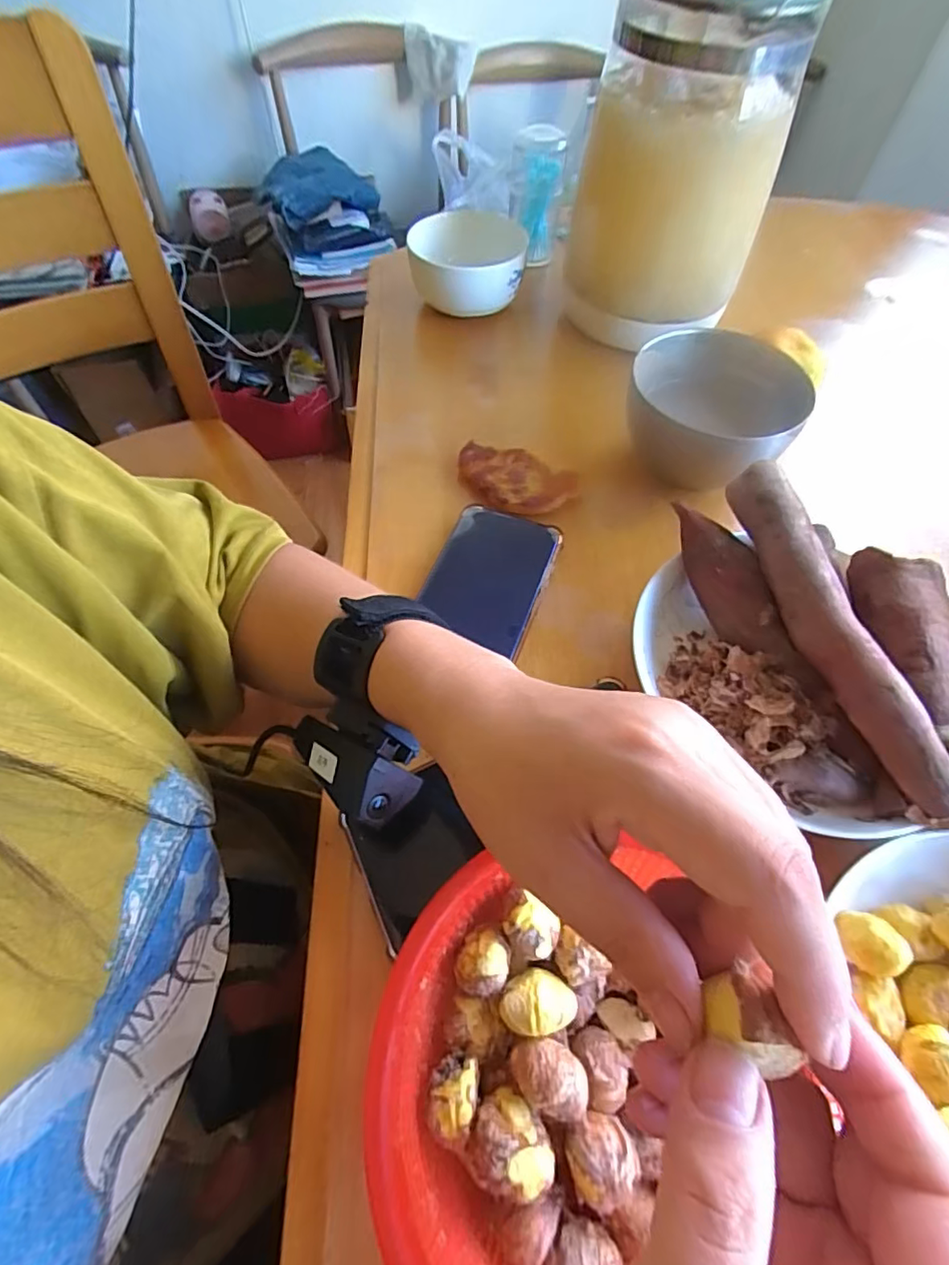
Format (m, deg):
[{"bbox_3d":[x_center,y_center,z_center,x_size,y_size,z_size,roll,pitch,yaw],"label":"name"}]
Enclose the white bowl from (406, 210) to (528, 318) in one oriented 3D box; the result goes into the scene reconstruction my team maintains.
[{"bbox_3d":[-0.007,-0.333,0.515,0.101,0.062,0.105,1,59,-1],"label":"white bowl"}]

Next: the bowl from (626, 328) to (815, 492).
[{"bbox_3d":[0.163,-0.152,0.391,0.110,0.075,0.106,1,59,-1],"label":"bowl"}]

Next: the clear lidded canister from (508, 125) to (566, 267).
[{"bbox_3d":[0.059,-0.421,0.543,0.049,0.099,0.053,7,59,2],"label":"clear lidded canister"}]

